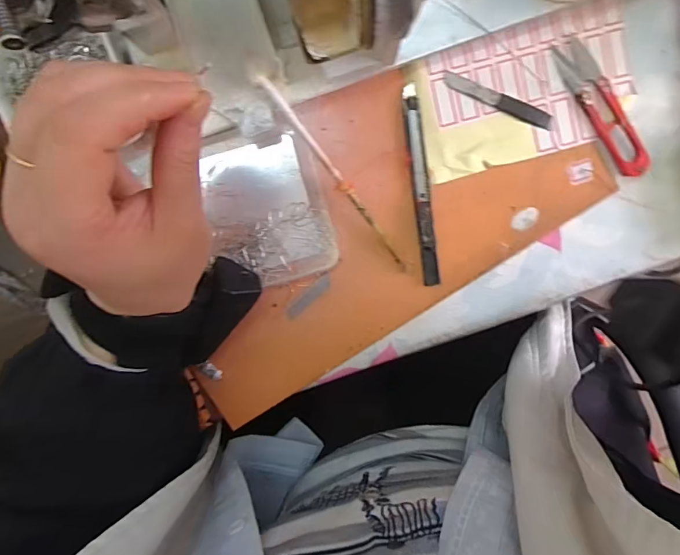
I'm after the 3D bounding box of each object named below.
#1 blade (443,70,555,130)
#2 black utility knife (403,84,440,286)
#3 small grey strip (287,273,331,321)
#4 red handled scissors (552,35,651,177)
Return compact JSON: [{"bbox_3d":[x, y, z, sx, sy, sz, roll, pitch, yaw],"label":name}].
[{"bbox_3d":[0.106,-0.119,0.299,0.079,0.004,0.010,23,96,-2],"label":"blade"},{"bbox_3d":[0.056,-0.061,0.306,0.011,0.011,0.134,-7,96,2],"label":"black utility knife"},{"bbox_3d":[-0.022,0.014,0.318,0.040,0.004,0.009,-44,94,5],"label":"small grey strip"},{"bbox_3d":[0.175,-0.112,0.297,0.022,0.005,0.100,-32,95,4],"label":"red handled scissors"}]

